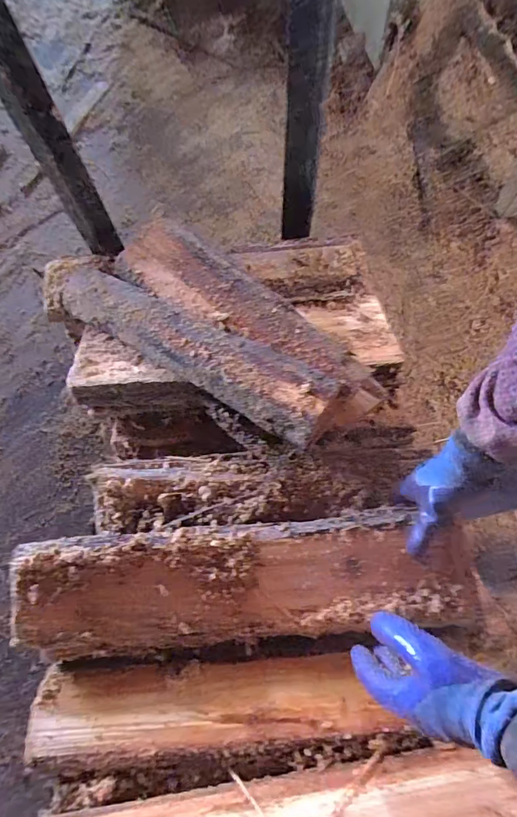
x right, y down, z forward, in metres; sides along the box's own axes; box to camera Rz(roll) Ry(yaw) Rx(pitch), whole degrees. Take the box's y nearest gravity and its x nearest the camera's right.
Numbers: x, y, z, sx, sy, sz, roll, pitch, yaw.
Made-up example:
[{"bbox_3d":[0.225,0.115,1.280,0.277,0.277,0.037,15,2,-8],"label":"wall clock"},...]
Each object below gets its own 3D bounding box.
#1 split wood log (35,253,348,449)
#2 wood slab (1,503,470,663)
[{"bbox_3d":[-0.136,-0.116,0.670,0.559,0.042,0.123,29,75,23],"label":"split wood log"},{"bbox_3d":[-0.017,0.192,0.497,0.503,0.044,0.137,-4,72,-1],"label":"wood slab"}]

